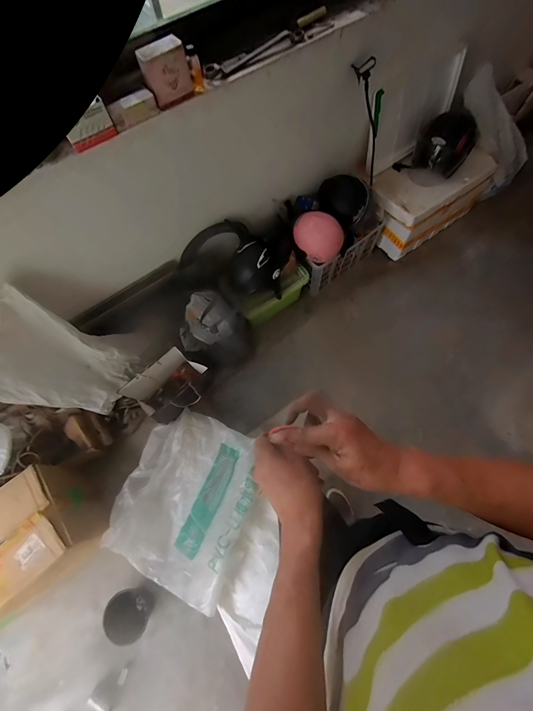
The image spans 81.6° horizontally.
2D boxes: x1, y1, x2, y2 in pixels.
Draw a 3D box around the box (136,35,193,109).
[{"bbox_3d":[-0.273,-0.776,0.841,0.127,0.106,0.064,-35,71,-10],"label":"box"}]

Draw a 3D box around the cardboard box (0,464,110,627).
[{"bbox_3d":[-0.966,0.736,1.175,0.635,0.270,0.377,-42,73,-13],"label":"cardboard box"}]

